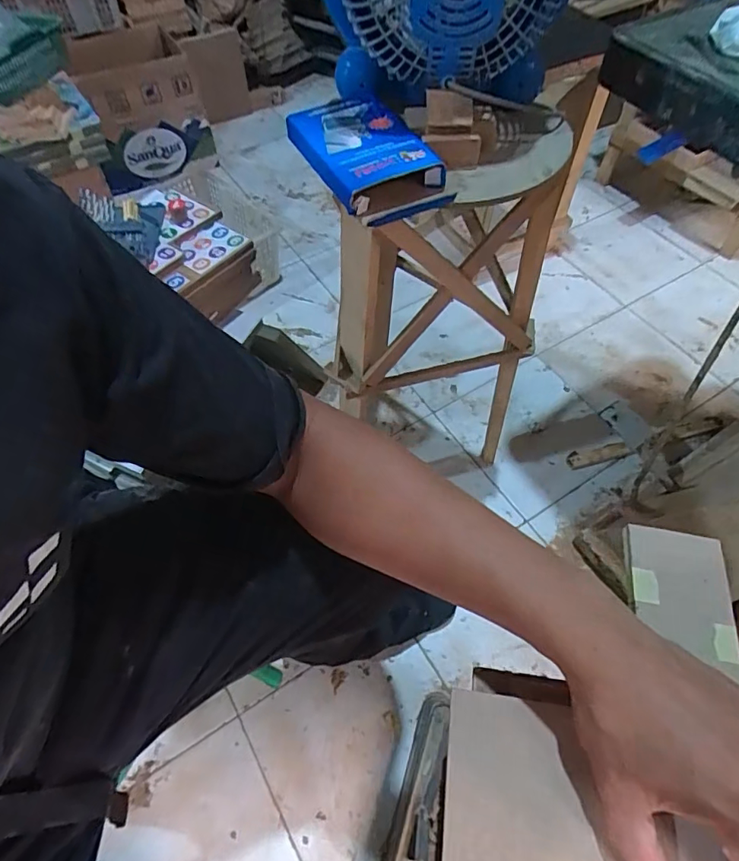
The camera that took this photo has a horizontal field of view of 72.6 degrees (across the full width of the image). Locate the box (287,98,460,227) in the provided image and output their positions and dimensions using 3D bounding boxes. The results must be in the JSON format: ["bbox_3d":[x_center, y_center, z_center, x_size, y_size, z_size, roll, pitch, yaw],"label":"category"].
[{"bbox_3d":[-0.001,-0.255,0.468,0.098,0.032,0.174,-22,60,-13],"label":"box"}]

